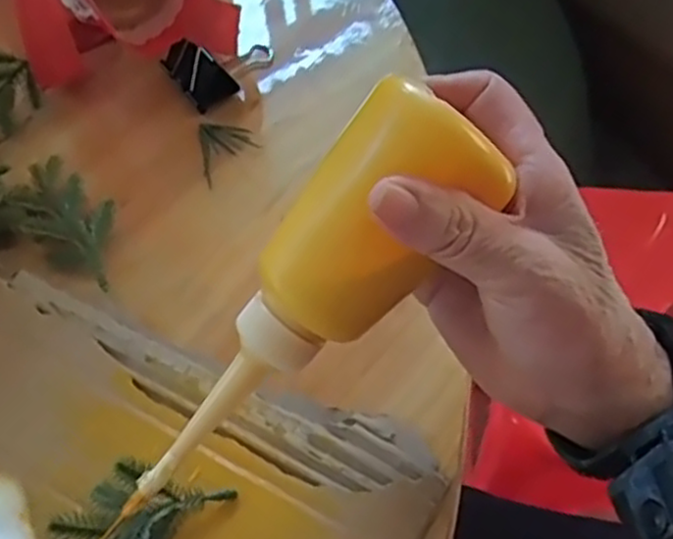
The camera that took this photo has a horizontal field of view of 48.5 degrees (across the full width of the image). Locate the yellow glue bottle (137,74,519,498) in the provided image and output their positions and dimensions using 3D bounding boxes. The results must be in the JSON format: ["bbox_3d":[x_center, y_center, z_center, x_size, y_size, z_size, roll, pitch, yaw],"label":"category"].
[{"bbox_3d":[-0.012,0.014,0.249,0.045,0.032,0.160,45,108,25],"label":"yellow glue bottle"}]

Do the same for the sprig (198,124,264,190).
[{"bbox_3d":[-0.059,-0.067,0.417,0.032,0.006,0.043,-11,59,-3],"label":"sprig"}]

